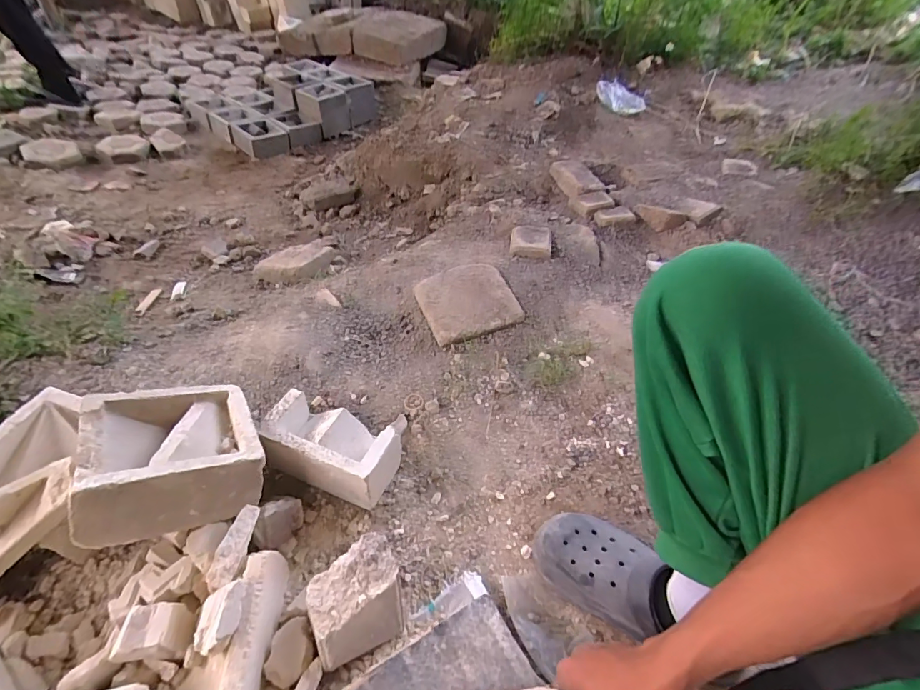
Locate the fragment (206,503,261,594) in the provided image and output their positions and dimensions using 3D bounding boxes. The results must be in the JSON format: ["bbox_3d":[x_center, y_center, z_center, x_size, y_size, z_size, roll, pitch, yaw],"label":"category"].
[{"bbox_3d":[-0.286,0.253,0.543,0.030,0.025,0.103,6,46,1],"label":"fragment"}]

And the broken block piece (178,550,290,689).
[{"bbox_3d":[-0.270,0.333,0.498,0.103,0.049,0.175,3,46,-2],"label":"broken block piece"}]

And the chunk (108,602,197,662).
[{"bbox_3d":[-0.360,0.337,0.503,0.072,0.035,0.055,-3,46,-8],"label":"chunk"}]

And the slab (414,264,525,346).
[{"bbox_3d":[0.018,-0.100,0.941,0.200,0.035,0.188,-17,50,-20],"label":"slab"}]

